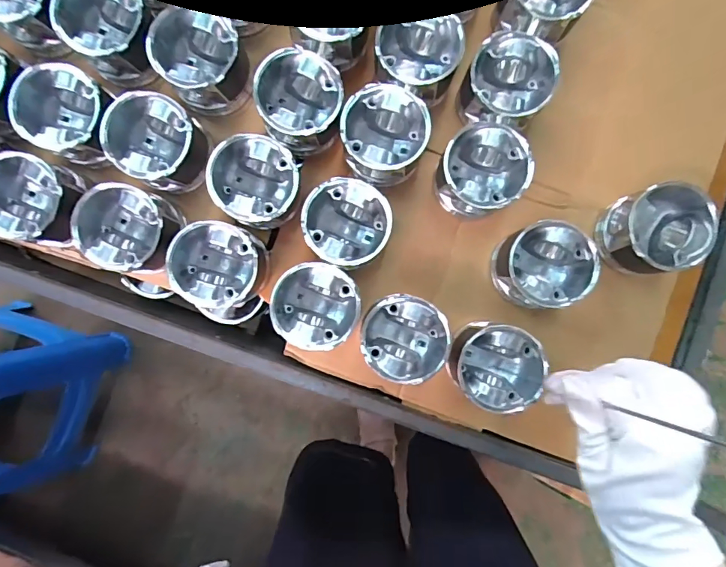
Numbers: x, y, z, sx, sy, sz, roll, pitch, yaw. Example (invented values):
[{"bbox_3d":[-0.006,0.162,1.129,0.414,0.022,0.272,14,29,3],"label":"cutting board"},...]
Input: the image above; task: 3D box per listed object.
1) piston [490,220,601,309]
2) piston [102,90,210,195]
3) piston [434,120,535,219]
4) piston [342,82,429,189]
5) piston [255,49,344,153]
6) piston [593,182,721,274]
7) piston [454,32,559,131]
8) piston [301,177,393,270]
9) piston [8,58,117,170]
[{"bbox_3d":[0.204,-0.019,0.509,0.104,0.079,0.091,15,87,1],"label":"piston"},{"bbox_3d":[-0.224,-0.154,0.505,0.100,0.080,0.092,0,87,0],"label":"piston"},{"bbox_3d":[0.133,-0.125,0.511,0.092,0.086,0.094,0,87,0],"label":"piston"},{"bbox_3d":[0.024,-0.166,0.510,0.092,0.079,0.092,-8,87,0],"label":"piston"},{"bbox_3d":[-0.069,-0.201,0.510,0.089,0.085,0.098,-3,87,0],"label":"piston"},{"bbox_3d":[0.324,-0.058,0.500,0.089,0.080,0.090,0,87,0],"label":"piston"},{"bbox_3d":[0.162,-0.222,0.512,0.095,0.082,0.092,33,88,2],"label":"piston"},{"bbox_3d":[-0.017,-0.064,0.510,0.096,0.082,0.096,0,87,0],"label":"piston"},{"bbox_3d":[-0.318,-0.184,0.494,0.096,0.066,0.088,23,88,1],"label":"piston"}]

